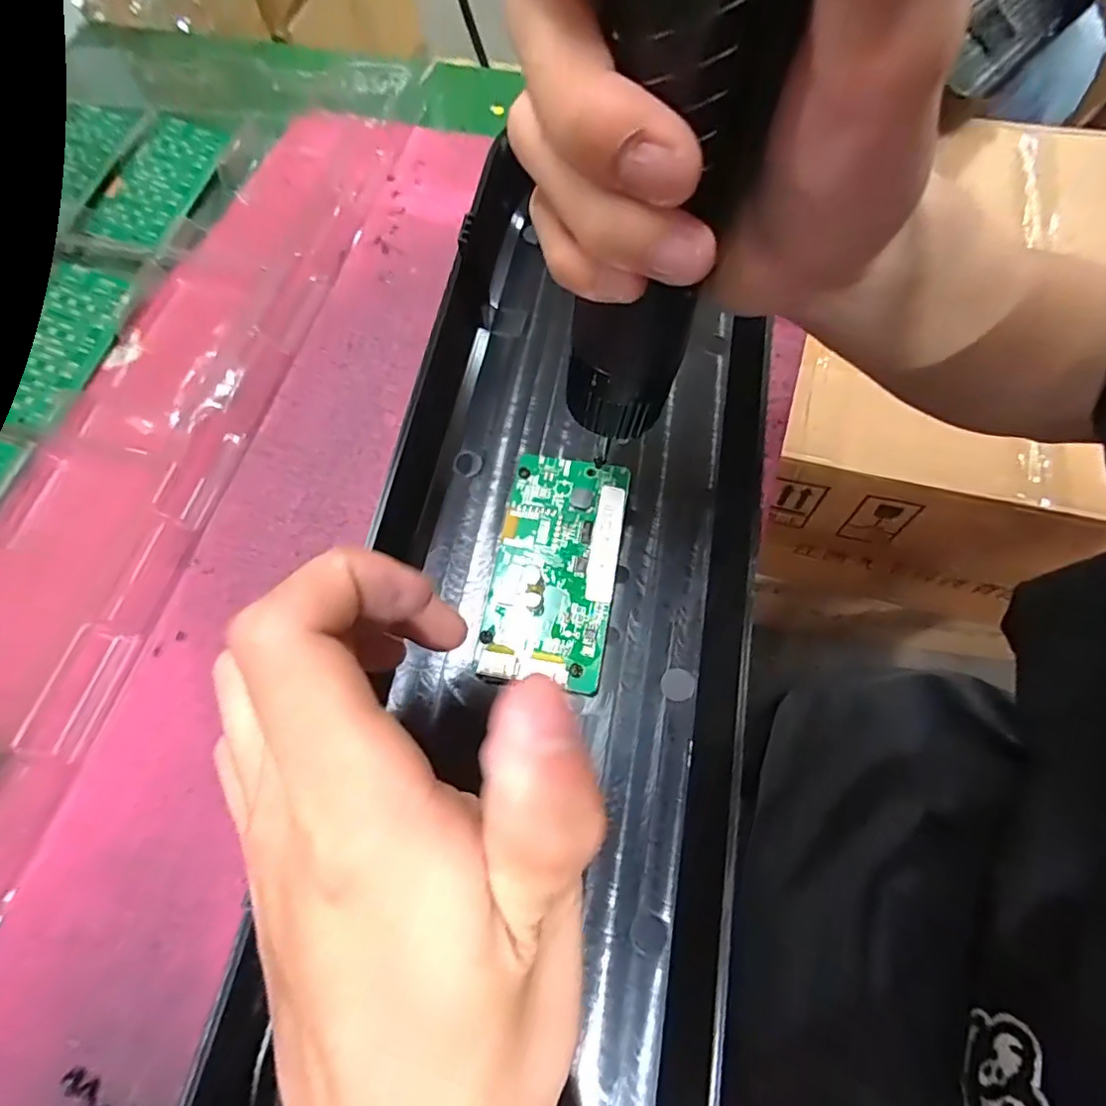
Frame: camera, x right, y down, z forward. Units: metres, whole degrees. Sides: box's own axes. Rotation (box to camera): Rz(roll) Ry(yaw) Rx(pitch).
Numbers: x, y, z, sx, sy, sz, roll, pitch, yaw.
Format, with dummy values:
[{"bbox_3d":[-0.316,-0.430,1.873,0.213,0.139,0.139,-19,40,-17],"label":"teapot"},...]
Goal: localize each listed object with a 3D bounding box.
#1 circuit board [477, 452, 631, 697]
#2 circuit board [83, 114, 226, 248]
[{"bbox_3d":[0.001,0.005,0.234,0.047,0.007,0.093,8,68,6],"label":"circuit board"},{"bbox_3d":[-0.230,-0.219,0.345,0.052,0.012,0.095,12,68,7],"label":"circuit board"}]

